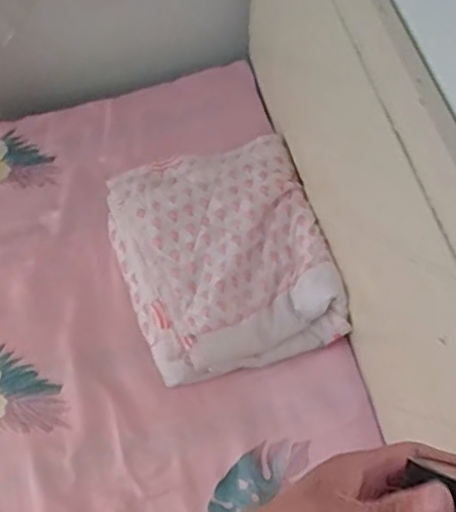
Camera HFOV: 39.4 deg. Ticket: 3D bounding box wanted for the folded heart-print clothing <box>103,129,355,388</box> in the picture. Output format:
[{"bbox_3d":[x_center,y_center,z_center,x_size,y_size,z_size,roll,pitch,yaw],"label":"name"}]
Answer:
[{"bbox_3d":[-0.022,-0.018,1.392,0.430,0.103,0.527,-15,62,-5],"label":"folded heart-print clothing"}]

